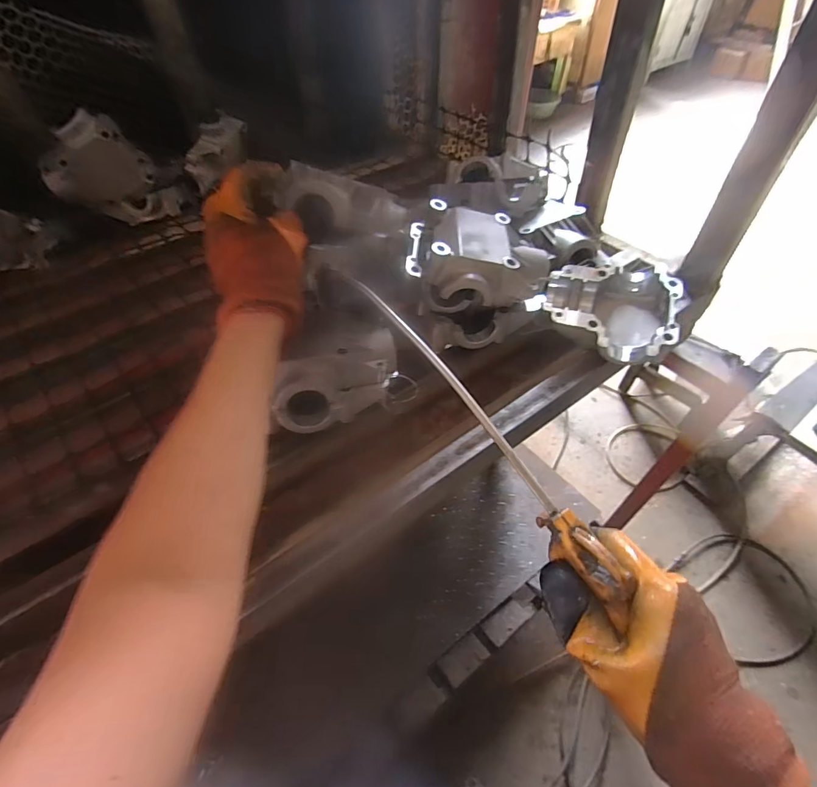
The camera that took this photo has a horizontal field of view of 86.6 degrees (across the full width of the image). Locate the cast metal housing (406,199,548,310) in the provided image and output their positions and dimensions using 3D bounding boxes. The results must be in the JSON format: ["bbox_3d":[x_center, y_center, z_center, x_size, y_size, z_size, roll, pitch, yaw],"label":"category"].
[{"bbox_3d":[0.084,-0.158,0.508,0.156,0.077,0.117,-1,51,-1],"label":"cast metal housing"}]

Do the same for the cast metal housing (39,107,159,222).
[{"bbox_3d":[-0.500,-0.358,0.699,0.155,0.140,0.051,-20,54,-15],"label":"cast metal housing"}]

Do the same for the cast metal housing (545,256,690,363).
[{"bbox_3d":[0.249,-0.106,0.529,0.153,0.056,0.142,0,51,0],"label":"cast metal housing"}]

